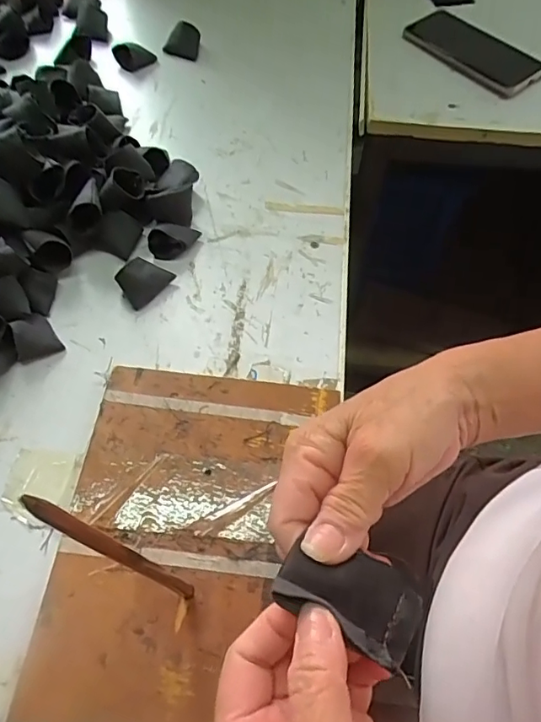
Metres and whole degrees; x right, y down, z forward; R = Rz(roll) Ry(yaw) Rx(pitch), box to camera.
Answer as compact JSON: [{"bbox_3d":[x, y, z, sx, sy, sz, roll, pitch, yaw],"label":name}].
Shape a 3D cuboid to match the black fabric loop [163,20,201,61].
[{"bbox_3d":[-0.104,-0.375,0.608,0.039,0.028,0.032,7,61,1],"label":"black fabric loop"}]

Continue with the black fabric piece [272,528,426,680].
[{"bbox_3d":[0.032,0.091,0.207,0.057,0.017,0.039,20,62,8],"label":"black fabric piece"}]

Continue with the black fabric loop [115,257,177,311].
[{"bbox_3d":[-0.108,-0.069,0.443,0.030,0.019,0.042,35,66,18],"label":"black fabric loop"}]

